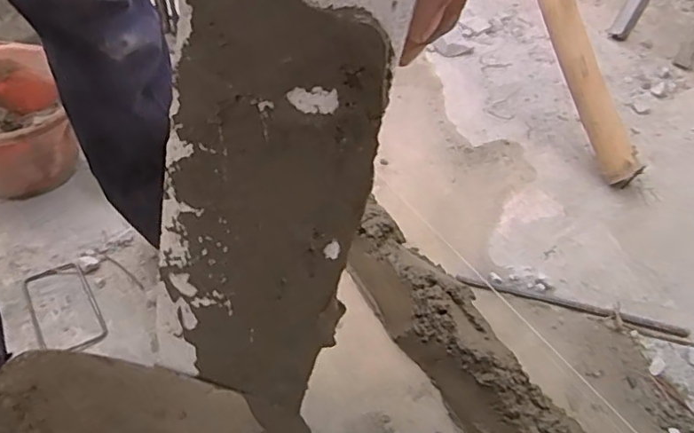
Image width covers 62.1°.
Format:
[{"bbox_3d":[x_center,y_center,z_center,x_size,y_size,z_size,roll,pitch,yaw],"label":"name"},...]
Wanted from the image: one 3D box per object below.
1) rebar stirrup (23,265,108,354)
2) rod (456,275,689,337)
[{"bbox_3d":[-0.391,0.125,0.792,0.082,0.014,0.146,-23,55,-23],"label":"rebar stirrup"},{"bbox_3d":[0.325,0.127,0.844,0.323,0.012,0.020,16,49,9],"label":"rod"}]

